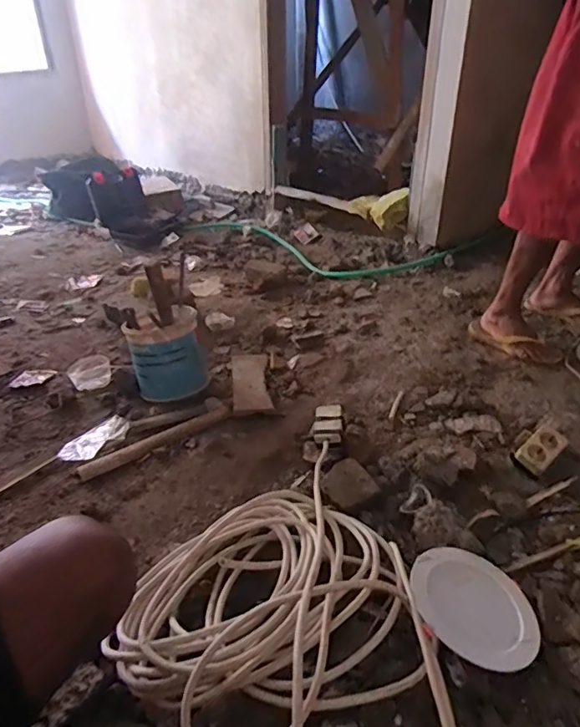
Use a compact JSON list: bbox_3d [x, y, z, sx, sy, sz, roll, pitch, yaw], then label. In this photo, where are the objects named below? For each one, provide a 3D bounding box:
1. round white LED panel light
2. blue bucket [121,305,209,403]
[{"bbox_3d":[0.259,0.338,0.723,0.177,0.015,0.157,24,37,12],"label":"round white LED panel light"},{"bbox_3d":[-0.309,-0.029,1.290,0.173,0.184,0.174,-3,32,2],"label":"blue bucket"}]

